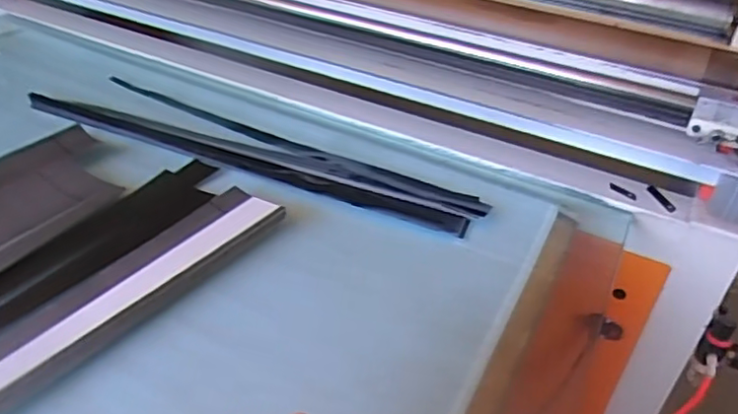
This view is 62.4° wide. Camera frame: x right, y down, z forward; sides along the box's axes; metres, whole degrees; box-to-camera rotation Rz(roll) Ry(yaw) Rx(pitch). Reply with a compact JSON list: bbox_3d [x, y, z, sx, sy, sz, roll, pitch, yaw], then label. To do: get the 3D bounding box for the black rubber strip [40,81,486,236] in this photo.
[{"bbox_3d":[-0.190,-0.099,0.946,0.745,0.012,0.145,18,38,20],"label":"black rubber strip"}]

